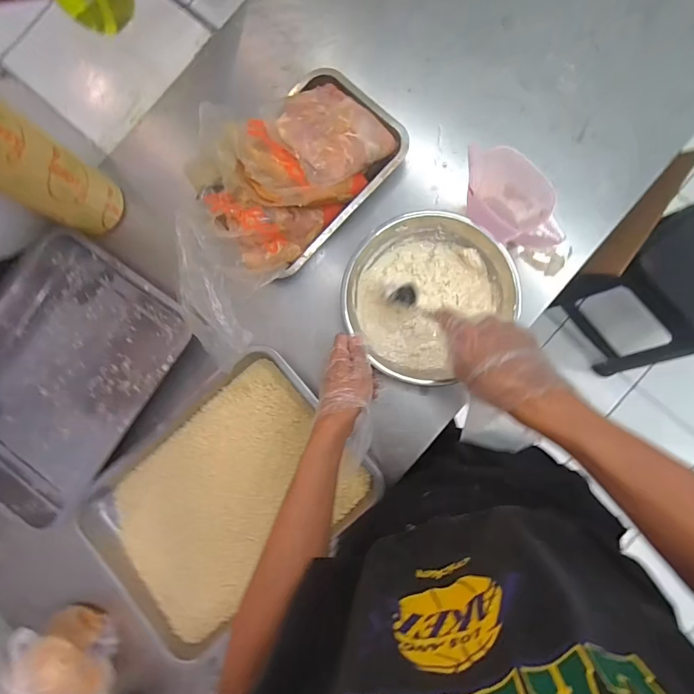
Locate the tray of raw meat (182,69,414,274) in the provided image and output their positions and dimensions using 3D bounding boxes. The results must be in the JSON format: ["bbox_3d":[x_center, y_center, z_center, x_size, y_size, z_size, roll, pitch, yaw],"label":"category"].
[{"bbox_3d":[-0.069,-0.270,0.596,0.296,0.116,0.217,-40,83,-1],"label":"tray of raw meat"}]

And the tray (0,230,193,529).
[{"bbox_3d":[-0.448,0.044,0.633,0.308,0.058,0.379,34,87,7],"label":"tray"}]

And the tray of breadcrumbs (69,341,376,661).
[{"bbox_3d":[-0.177,0.222,0.589,0.390,0.040,0.275,-41,83,-1],"label":"tray of breadcrumbs"}]

